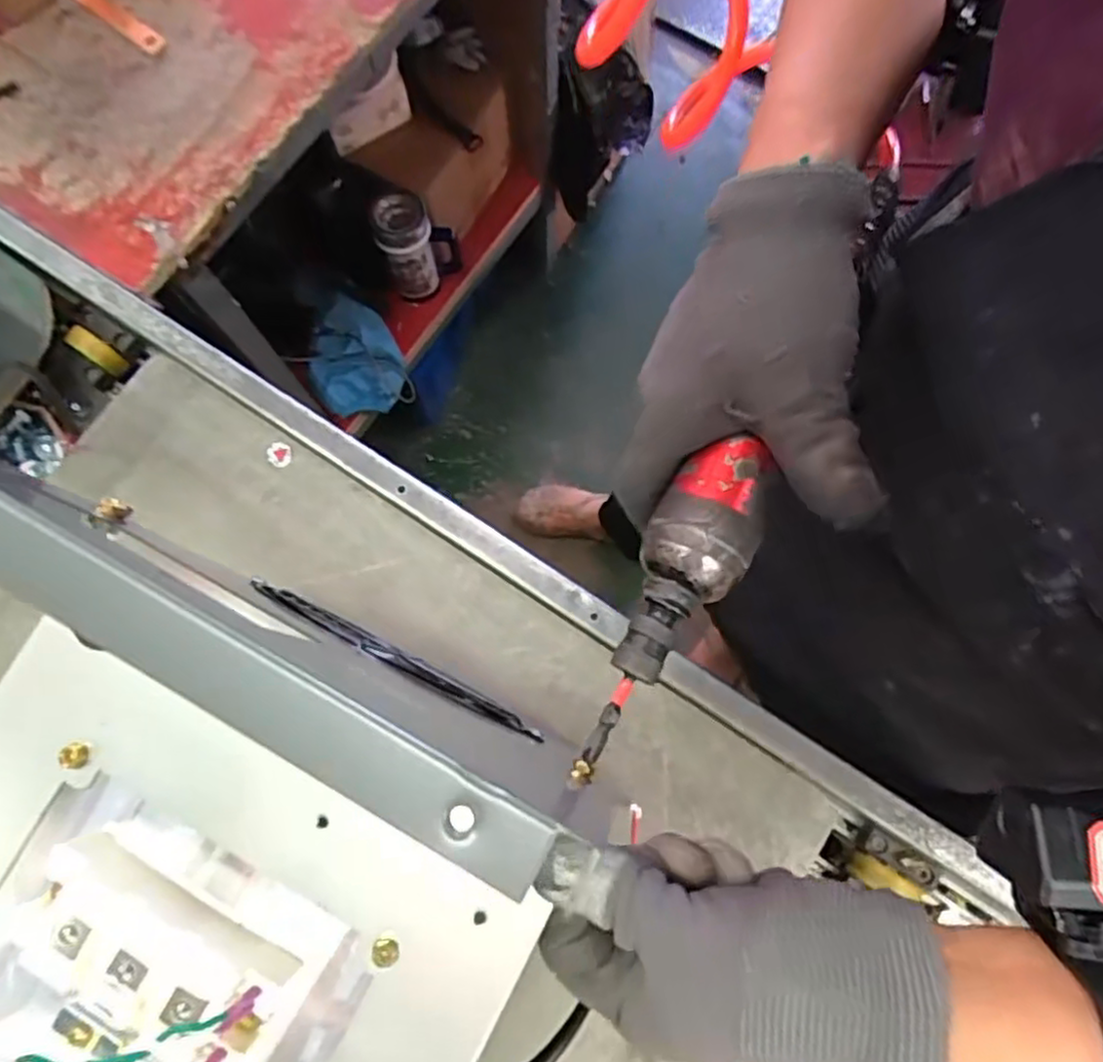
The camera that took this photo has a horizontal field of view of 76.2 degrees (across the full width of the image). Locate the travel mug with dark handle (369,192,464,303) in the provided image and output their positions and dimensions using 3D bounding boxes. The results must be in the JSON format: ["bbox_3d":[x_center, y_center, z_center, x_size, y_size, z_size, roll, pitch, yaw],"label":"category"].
[{"bbox_3d":[-0.207,-0.435,1.072,0.119,0.154,0.083,-43,81,-10],"label":"travel mug with dark handle"}]

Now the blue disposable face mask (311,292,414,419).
[{"bbox_3d":[-0.296,-0.264,1.062,0.135,0.031,0.169,-20,96,-17],"label":"blue disposable face mask"}]

